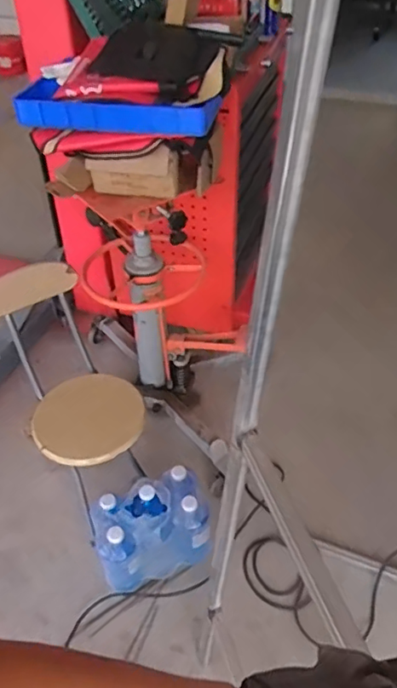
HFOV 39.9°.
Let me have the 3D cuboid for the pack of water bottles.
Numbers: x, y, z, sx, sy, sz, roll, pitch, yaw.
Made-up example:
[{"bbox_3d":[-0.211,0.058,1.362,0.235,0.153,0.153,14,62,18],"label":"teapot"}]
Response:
[{"bbox_3d":[-0.125,0.491,1.449,0.293,0.218,0.179,-15,46,-12],"label":"pack of water bottles"}]

